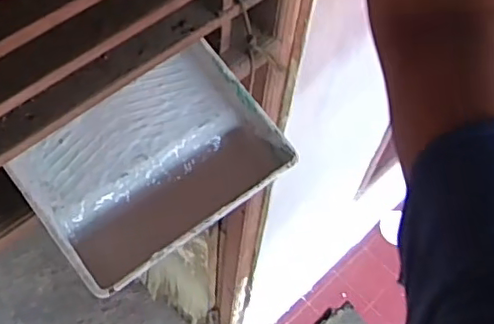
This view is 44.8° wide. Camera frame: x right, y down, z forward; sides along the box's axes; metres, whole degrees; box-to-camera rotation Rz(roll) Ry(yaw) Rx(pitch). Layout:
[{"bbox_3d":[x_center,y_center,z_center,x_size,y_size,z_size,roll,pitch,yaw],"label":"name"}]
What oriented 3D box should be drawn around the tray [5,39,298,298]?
[{"bbox_3d":[-0.108,0.006,0.704,0.279,0.069,0.210,-34,68,-22],"label":"tray"}]

